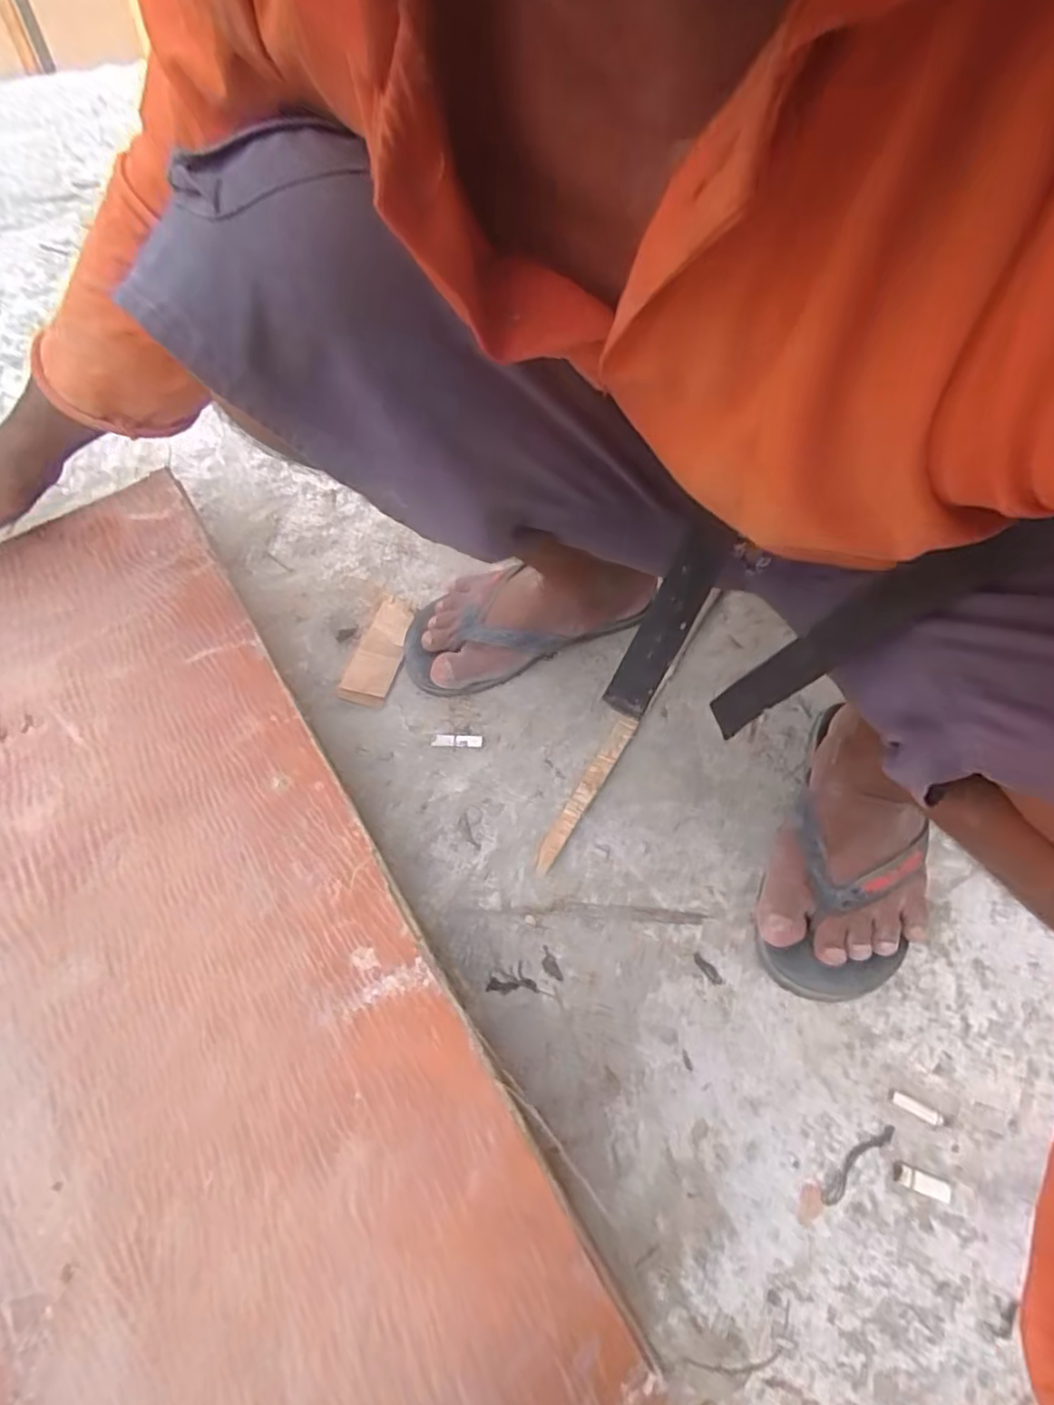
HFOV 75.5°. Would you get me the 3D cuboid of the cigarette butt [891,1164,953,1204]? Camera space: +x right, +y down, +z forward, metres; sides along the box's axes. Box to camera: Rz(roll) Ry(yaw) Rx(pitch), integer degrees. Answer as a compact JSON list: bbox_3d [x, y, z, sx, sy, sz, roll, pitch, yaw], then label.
[{"bbox_3d":[0.235,0.285,0.403,0.031,0.004,0.012,20,60,11],"label":"cigarette butt"}]

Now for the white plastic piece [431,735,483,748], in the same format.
[{"bbox_3d":[-0.057,0.031,0.550,0.039,0.006,0.011,0,58,-1],"label":"white plastic piece"}]

